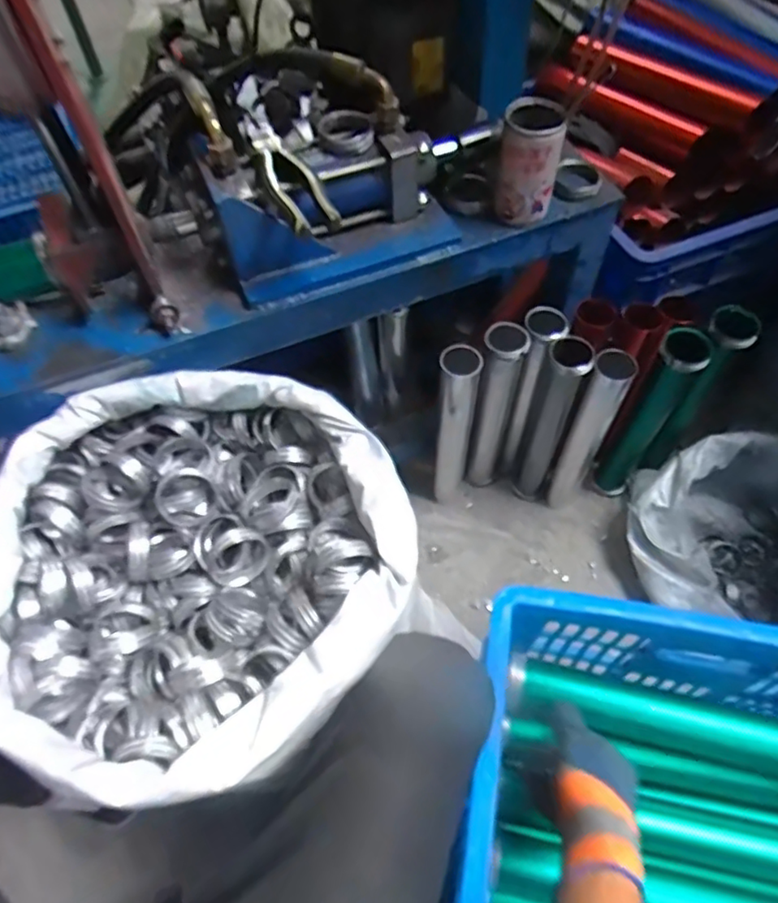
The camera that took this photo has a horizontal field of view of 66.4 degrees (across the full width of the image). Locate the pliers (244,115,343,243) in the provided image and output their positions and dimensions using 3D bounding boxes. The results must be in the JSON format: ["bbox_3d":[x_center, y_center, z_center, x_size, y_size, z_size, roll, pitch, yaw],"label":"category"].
[{"bbox_3d":[-0.103,-0.272,0.577,0.048,0.024,0.184,-23,61,-12],"label":"pliers"}]

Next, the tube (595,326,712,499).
[{"bbox_3d":[0.393,-0.037,0.920,0.072,0.353,0.067,28,63,17],"label":"tube"}]

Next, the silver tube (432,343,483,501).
[{"bbox_3d":[0.100,-0.028,0.945,0.055,0.333,0.060,9,59,7],"label":"silver tube"}]

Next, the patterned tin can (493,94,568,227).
[{"bbox_3d":[0.148,-0.309,0.644,0.066,0.113,0.052,8,59,6],"label":"patterned tin can"}]

